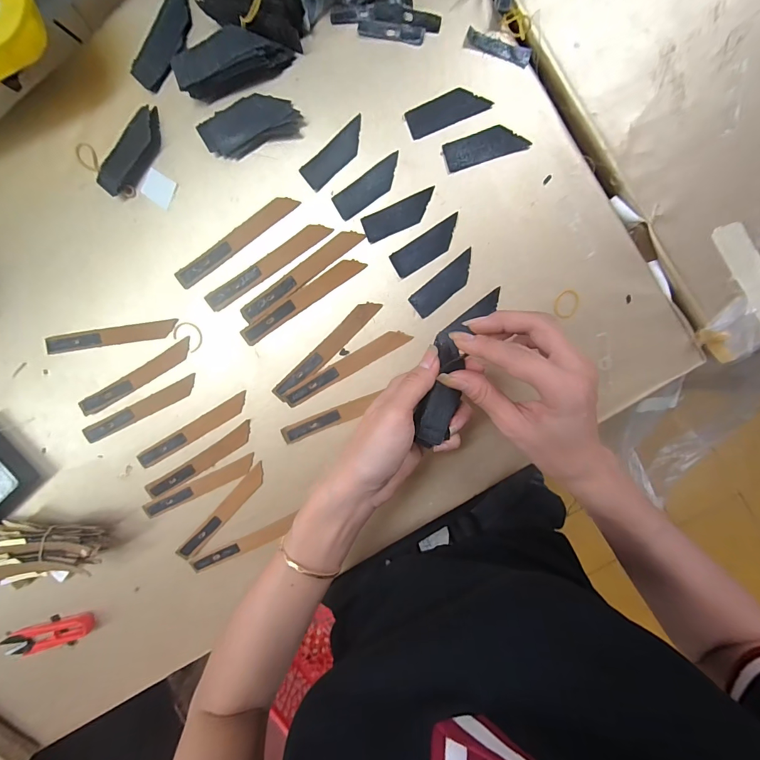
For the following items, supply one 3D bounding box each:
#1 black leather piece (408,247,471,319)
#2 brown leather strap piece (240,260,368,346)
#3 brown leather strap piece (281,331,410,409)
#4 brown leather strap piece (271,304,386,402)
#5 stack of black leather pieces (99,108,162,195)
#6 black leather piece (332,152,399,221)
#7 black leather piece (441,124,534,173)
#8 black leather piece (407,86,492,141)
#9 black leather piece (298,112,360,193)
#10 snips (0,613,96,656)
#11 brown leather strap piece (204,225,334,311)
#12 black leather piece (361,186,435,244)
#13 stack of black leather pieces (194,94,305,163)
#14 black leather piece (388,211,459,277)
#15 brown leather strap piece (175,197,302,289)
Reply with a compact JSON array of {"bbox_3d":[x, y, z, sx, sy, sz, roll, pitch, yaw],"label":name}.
[{"bbox_3d":[0.057,-0.083,0.321,0.065,0.004,0.024,-39,95,8],"label":"black leather piece"},{"bbox_3d":[-0.071,-0.071,0.331,0.125,0.004,0.018,-33,96,8],"label":"brown leather strap piece"},{"bbox_3d":[-0.032,-0.013,0.338,0.126,0.004,0.020,-28,96,7],"label":"brown leather strap piece"},{"bbox_3d":[-0.050,-0.027,0.336,0.124,0.004,0.018,-43,94,8],"label":"brown leather strap piece"},{"bbox_3d":[-0.214,-0.198,0.319,0.026,0.012,0.079,37,99,-3],"label":"stack of black leather pieces"},{"bbox_3d":[-0.009,-0.165,0.311,0.065,0.004,0.024,-33,96,8],"label":"black leather piece"},{"bbox_3d":[0.087,-0.193,0.301,0.065,0.004,0.024,-15,98,5],"label":"black leather piece"},{"bbox_3d":[0.055,-0.221,0.299,0.066,0.004,0.023,-19,98,6],"label":"black leather piece"},{"bbox_3d":[-0.038,-0.192,0.311,0.065,0.004,0.023,-40,95,8],"label":"black leather piece"},{"bbox_3d":[-0.366,0.280,0.401,0.115,0.013,0.027,-18,98,6],"label":"snips"},{"bbox_3d":[-0.101,-0.102,0.326,0.126,0.004,0.017,-31,96,7],"label":"brown leather strap piece"},{"bbox_3d":[0.017,-0.141,0.315,0.064,0.004,0.024,-21,97,6],"label":"black leather piece"},{"bbox_3d":[-0.107,-0.212,0.306,0.082,0.012,0.038,-19,98,6],"label":"stack of black leather pieces"},{"bbox_3d":[0.041,-0.115,0.317,0.064,0.004,0.024,-30,96,7],"label":"black leather piece"},{"bbox_3d":[-0.129,-0.125,0.326,0.126,0.005,0.017,-33,96,8],"label":"brown leather strap piece"}]

